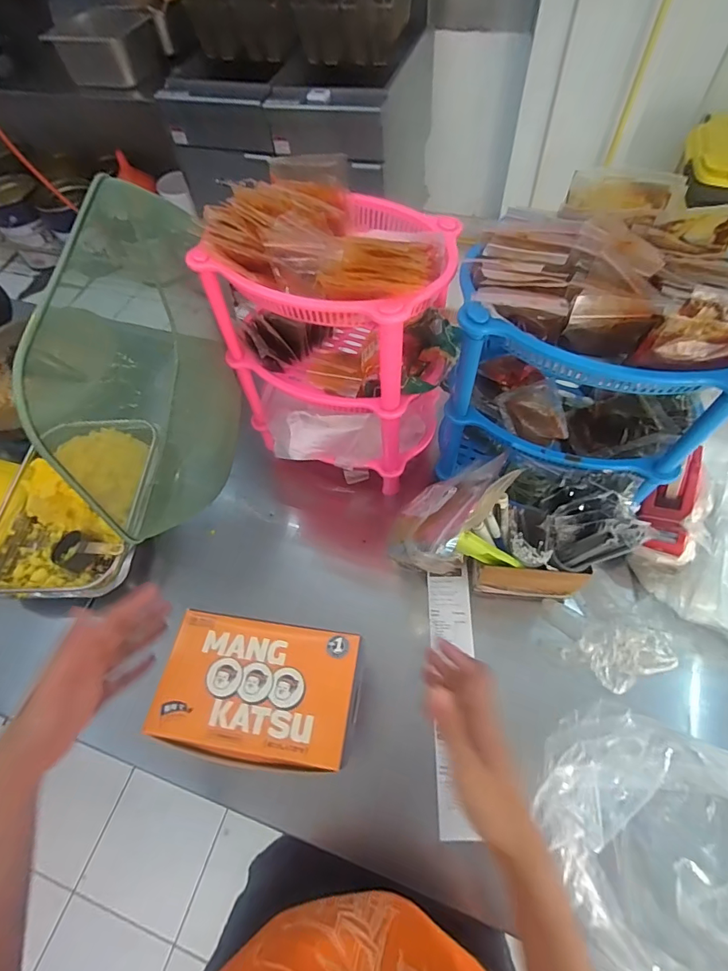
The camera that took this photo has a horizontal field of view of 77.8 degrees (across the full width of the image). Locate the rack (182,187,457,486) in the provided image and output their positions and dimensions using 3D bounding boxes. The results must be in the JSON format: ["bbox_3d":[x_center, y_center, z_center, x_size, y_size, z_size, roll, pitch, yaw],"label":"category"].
[{"bbox_3d":[-0.033,-0.184,0.580,0.262,0.307,0.197,21,63,15],"label":"rack"}]

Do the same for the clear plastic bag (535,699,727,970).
[{"bbox_3d":[0.322,0.368,0.430,0.300,0.075,0.199,29,66,19],"label":"clear plastic bag"}]

